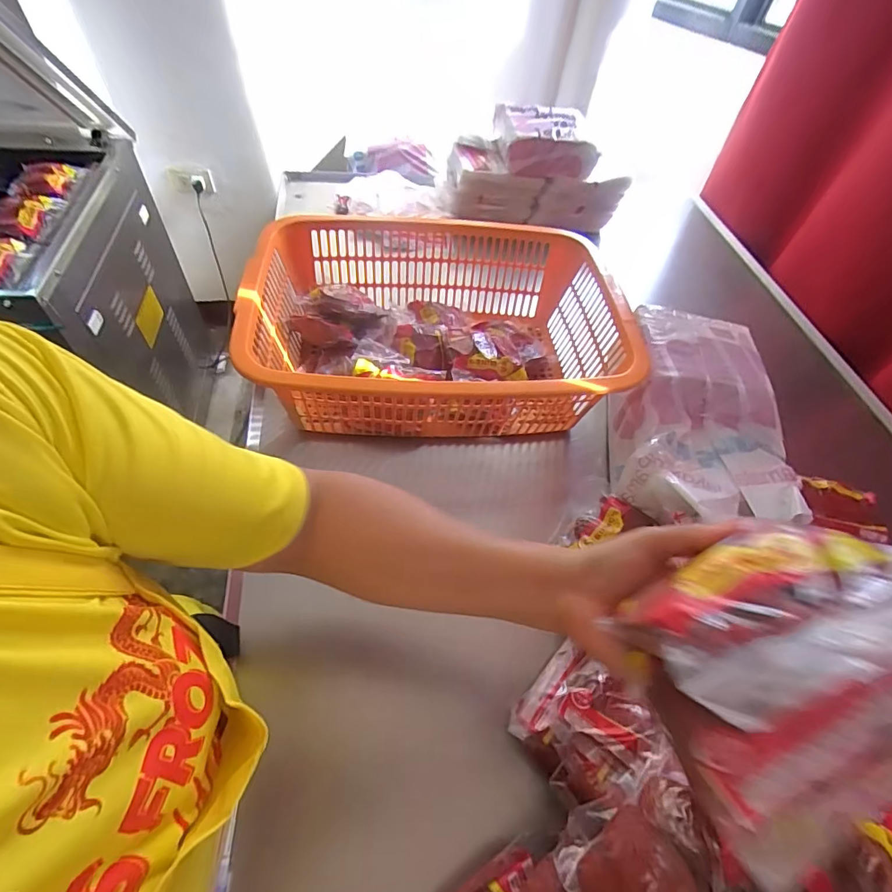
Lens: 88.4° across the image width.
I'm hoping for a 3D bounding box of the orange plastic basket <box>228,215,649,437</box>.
[{"bbox_3d":[-0.015,-0.174,0.711,0.522,0.165,0.384,-4,55,-8],"label":"orange plastic basket"}]

